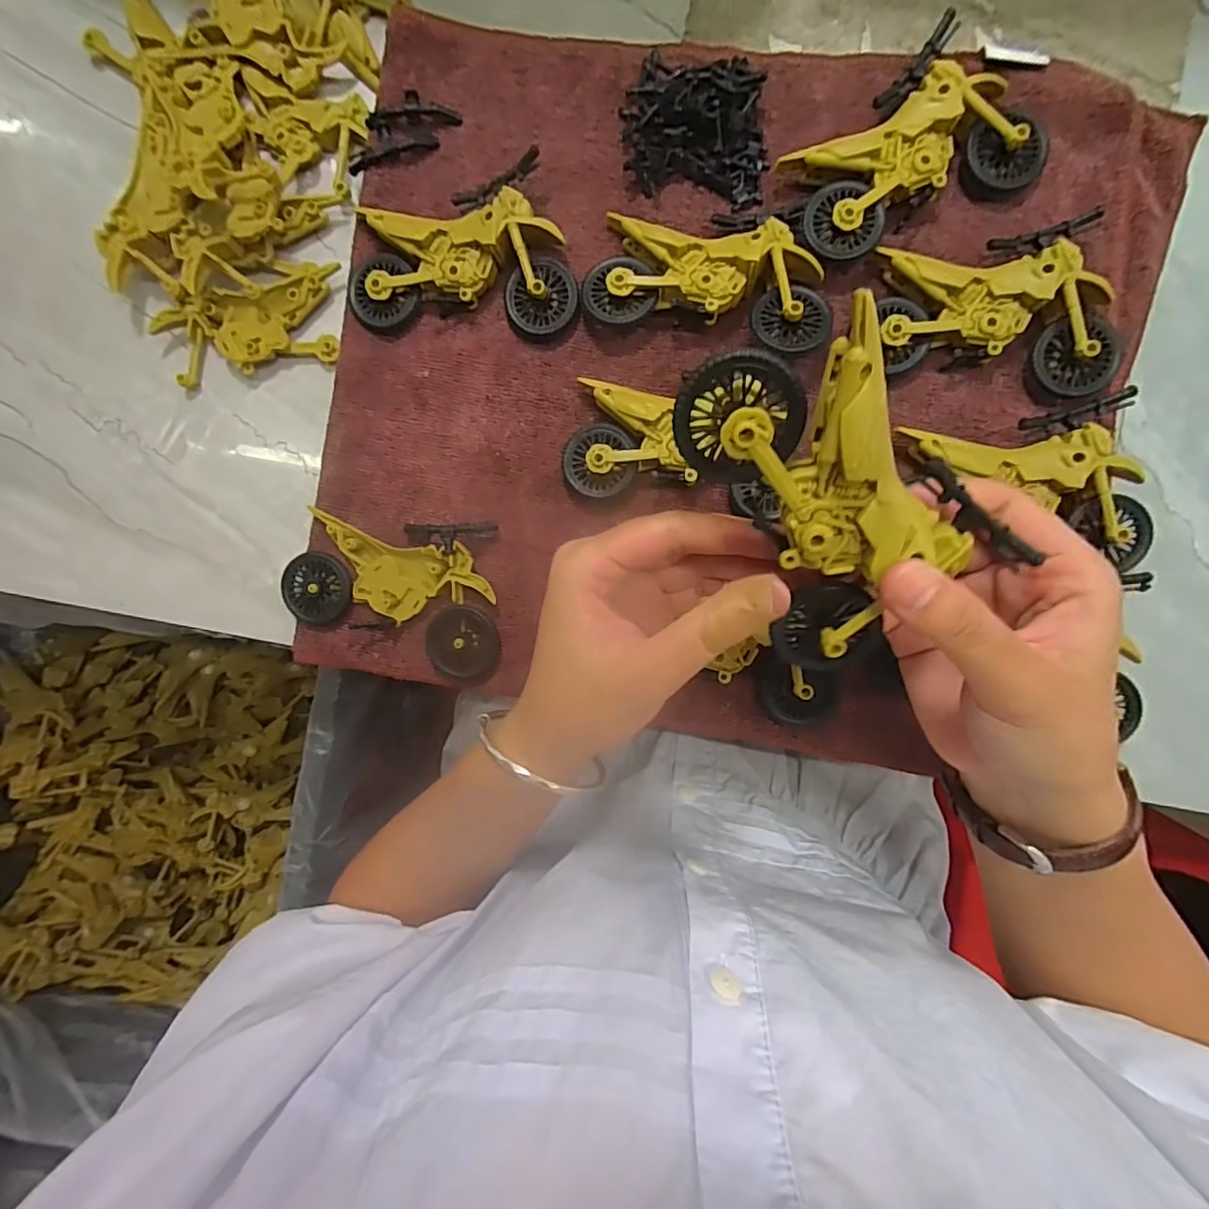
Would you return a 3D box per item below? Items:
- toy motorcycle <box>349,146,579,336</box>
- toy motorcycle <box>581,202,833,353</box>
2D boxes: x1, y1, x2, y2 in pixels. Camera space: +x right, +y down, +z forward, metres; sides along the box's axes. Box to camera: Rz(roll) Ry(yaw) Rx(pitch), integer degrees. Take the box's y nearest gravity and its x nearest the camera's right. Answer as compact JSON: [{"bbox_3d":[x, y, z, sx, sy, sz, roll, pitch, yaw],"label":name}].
[{"bbox_3d":[-0.075,-0.170,0.279,0.111,0.020,0.073,-8,91,5],"label":"toy motorcycle"},{"bbox_3d":[0.052,-0.164,0.267,0.114,0.022,0.065,11,93,4],"label":"toy motorcycle"}]

